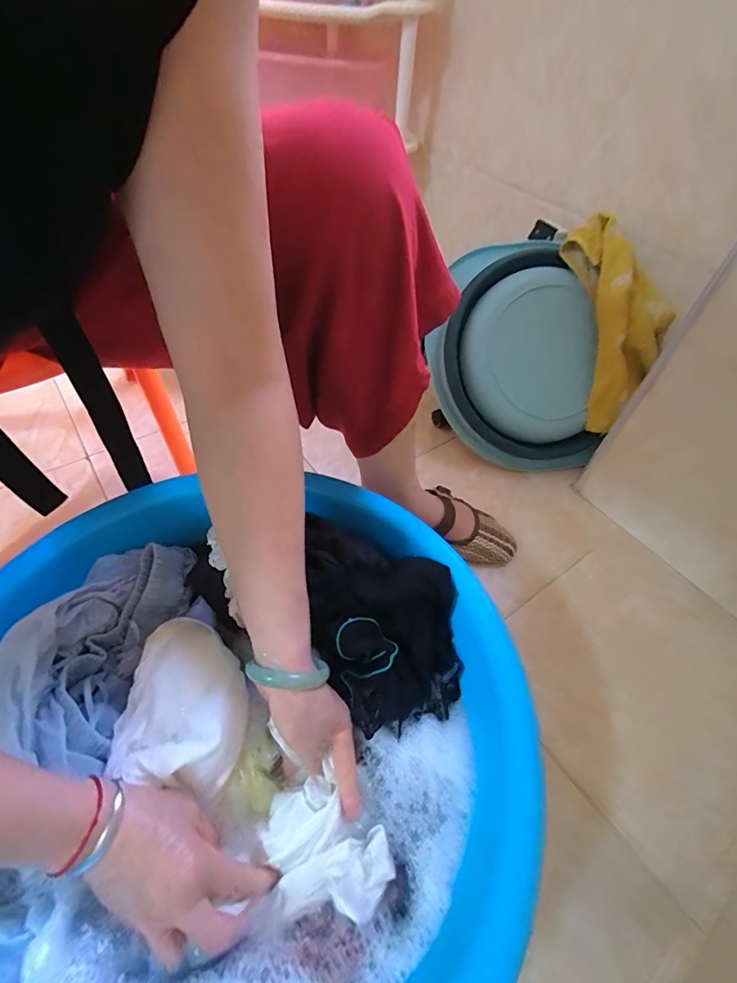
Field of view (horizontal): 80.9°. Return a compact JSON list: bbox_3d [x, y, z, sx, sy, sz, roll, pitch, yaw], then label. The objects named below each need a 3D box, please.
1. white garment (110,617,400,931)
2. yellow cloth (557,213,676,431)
[{"bbox_3d":[-0.106,0.230,0.350,0.261,0.066,0.107,47,59,5],"label":"white garment"},{"bbox_3d":[0.408,-0.278,0.696,0.141,0.324,0.064,-14,9,-16],"label":"yellow cloth"}]

